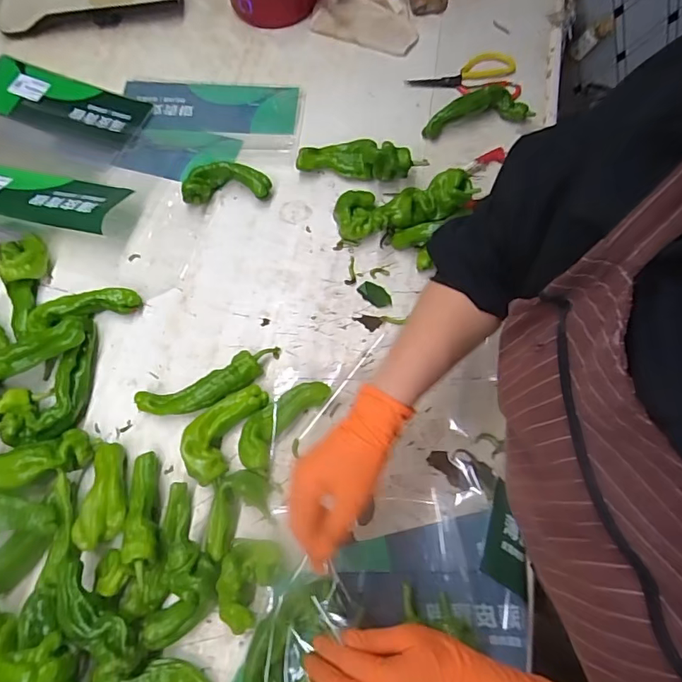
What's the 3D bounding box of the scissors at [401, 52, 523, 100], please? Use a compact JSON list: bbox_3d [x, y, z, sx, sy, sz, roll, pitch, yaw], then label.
[{"bbox_3d":[0.201,-0.441,0.775,0.184,0.023,0.077,-1,69,0],"label":"scissors"}]

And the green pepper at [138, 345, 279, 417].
[{"bbox_3d":[-0.161,0.054,0.581,0.180,0.033,0.048,-23,71,-8],"label":"green pepper"}]

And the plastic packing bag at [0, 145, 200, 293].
[{"bbox_3d":[-0.440,-0.208,0.670,0.474,0.042,0.173,13,70,6],"label":"plastic packing bag"}]

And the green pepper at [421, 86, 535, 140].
[{"bbox_3d":[0.210,-0.356,0.729,0.166,0.049,0.043,-12,70,-4],"label":"green pepper"}]

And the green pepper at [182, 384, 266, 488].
[{"bbox_3d":[-0.143,0.105,0.559,0.063,0.036,0.125,26,72,10],"label":"green pepper"}]

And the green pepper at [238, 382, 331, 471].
[{"bbox_3d":[-0.072,0.093,0.558,0.050,0.034,0.126,39,74,14],"label":"green pepper"}]

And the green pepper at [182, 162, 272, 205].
[{"bbox_3d":[-0.167,-0.230,0.689,0.123,0.041,0.048,-6,69,-2],"label":"green pepper"}]

